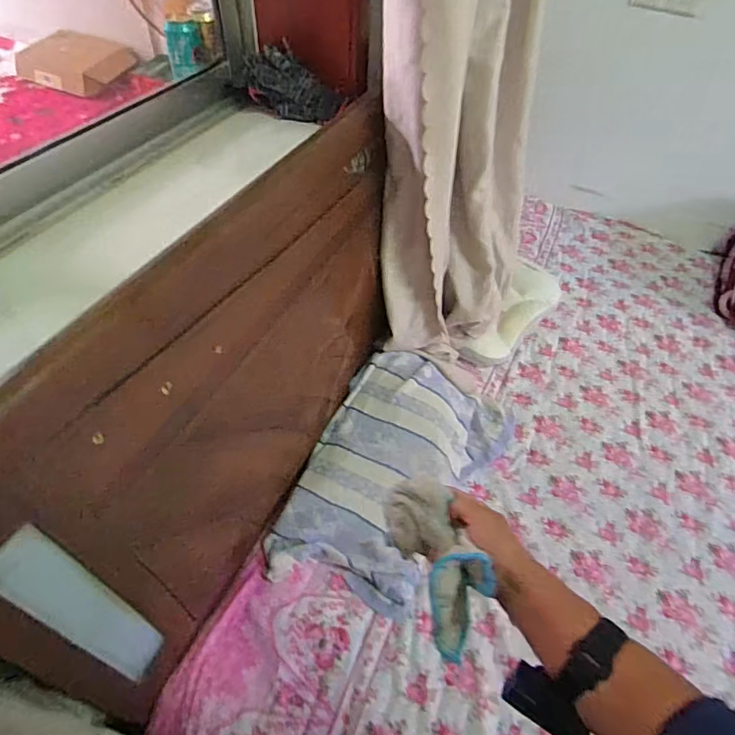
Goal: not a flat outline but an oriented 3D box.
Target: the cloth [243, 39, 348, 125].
[{"bbox_3d":[-0.141,-0.545,0.984,0.188,0.111,0.074,3,49,-2],"label":"cloth"}]

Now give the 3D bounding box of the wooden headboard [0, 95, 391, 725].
[{"bbox_3d":[-0.170,0.021,0.800,0.057,0.566,0.901,14,53,25],"label":"wooden headboard"}]

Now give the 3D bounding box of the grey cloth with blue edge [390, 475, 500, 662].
[{"bbox_3d":[0.070,0.184,0.473,0.063,0.078,0.163,-13,71,-16],"label":"grey cloth with blue edge"}]

